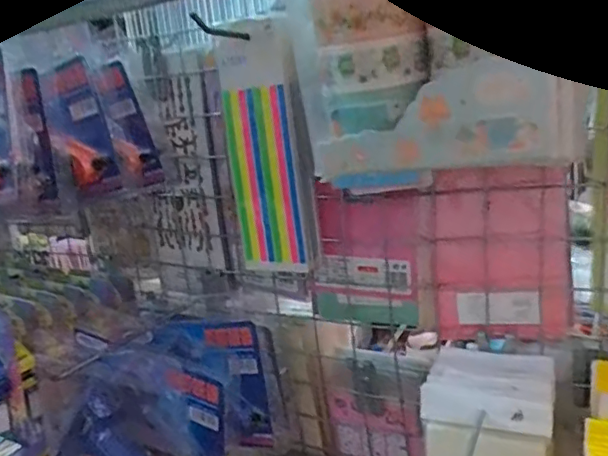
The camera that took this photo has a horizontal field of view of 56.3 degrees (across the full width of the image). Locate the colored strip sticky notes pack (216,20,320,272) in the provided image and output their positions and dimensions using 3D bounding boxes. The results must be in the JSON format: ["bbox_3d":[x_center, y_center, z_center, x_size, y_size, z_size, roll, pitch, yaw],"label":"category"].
[{"bbox_3d":[-0.034,-0.056,0.450,0.072,0.187,0.017,-2,12,30],"label":"colored strip sticky notes pack"}]

